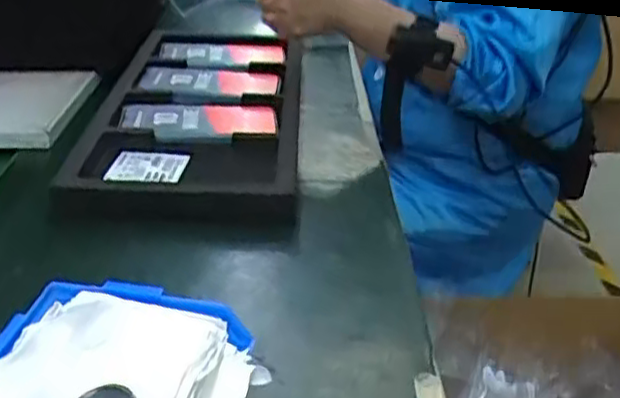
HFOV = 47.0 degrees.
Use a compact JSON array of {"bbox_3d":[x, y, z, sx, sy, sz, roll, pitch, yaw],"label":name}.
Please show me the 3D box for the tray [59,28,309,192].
[{"bbox_3d":[-0.125,-0.120,0.895,0.221,0.040,0.531,3,26,-2],"label":"tray"}]

